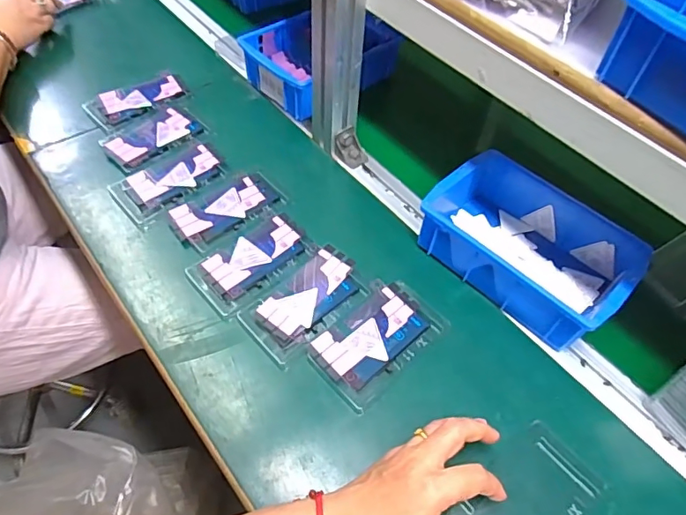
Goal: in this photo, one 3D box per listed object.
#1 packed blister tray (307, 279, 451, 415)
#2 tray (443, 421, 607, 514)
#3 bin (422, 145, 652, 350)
[{"bbox_3d":[0.036,0.077,0.481,0.130,0.008,0.076,-38,65,-25],"label":"packed blister tray"},{"bbox_3d":[0.145,0.198,0.402,0.125,0.007,0.074,-33,63,-22],"label":"tray"},{"bbox_3d":[0.190,-0.016,0.520,0.131,0.059,0.200,-39,65,-25],"label":"bin"}]

